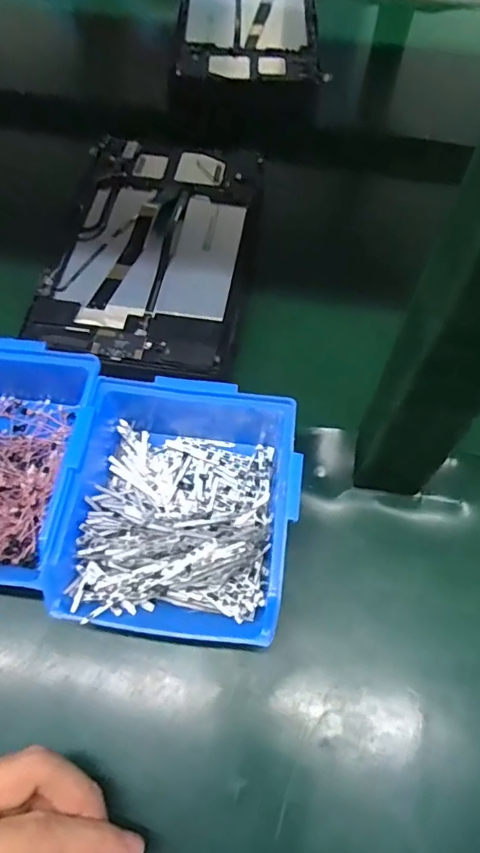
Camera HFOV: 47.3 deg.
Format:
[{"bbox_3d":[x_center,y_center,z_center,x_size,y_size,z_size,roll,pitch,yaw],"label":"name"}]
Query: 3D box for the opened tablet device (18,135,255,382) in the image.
[{"bbox_3d":[-0.070,-0.144,0.444,0.146,0.014,0.244,8,62,4],"label":"opened tablet device"}]

